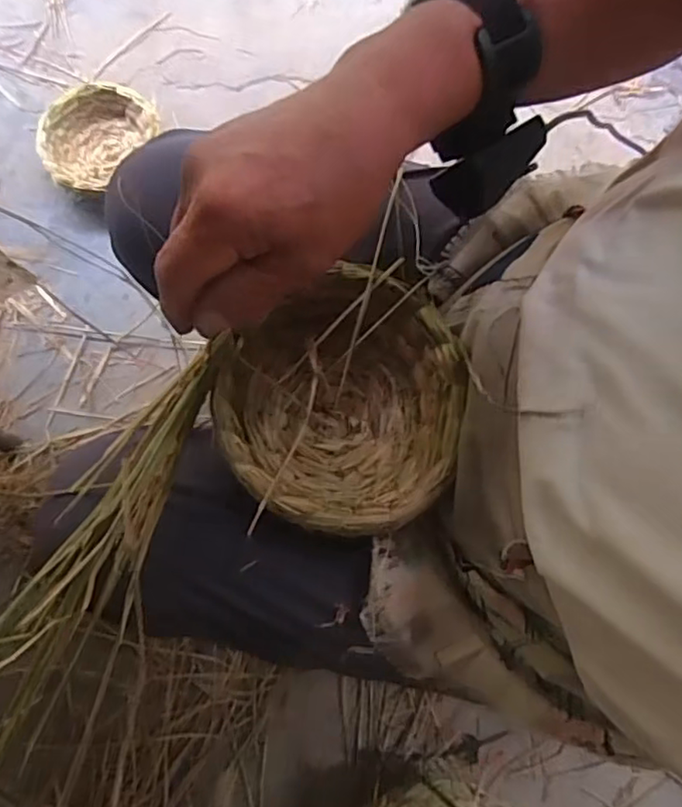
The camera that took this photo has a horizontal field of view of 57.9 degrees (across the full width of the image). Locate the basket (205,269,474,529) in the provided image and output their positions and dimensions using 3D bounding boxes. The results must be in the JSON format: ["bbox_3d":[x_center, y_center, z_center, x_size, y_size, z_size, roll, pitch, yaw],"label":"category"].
[{"bbox_3d":[0.001,-0.003,0.415,0.153,0.062,0.166,9,79,0],"label":"basket"}]

